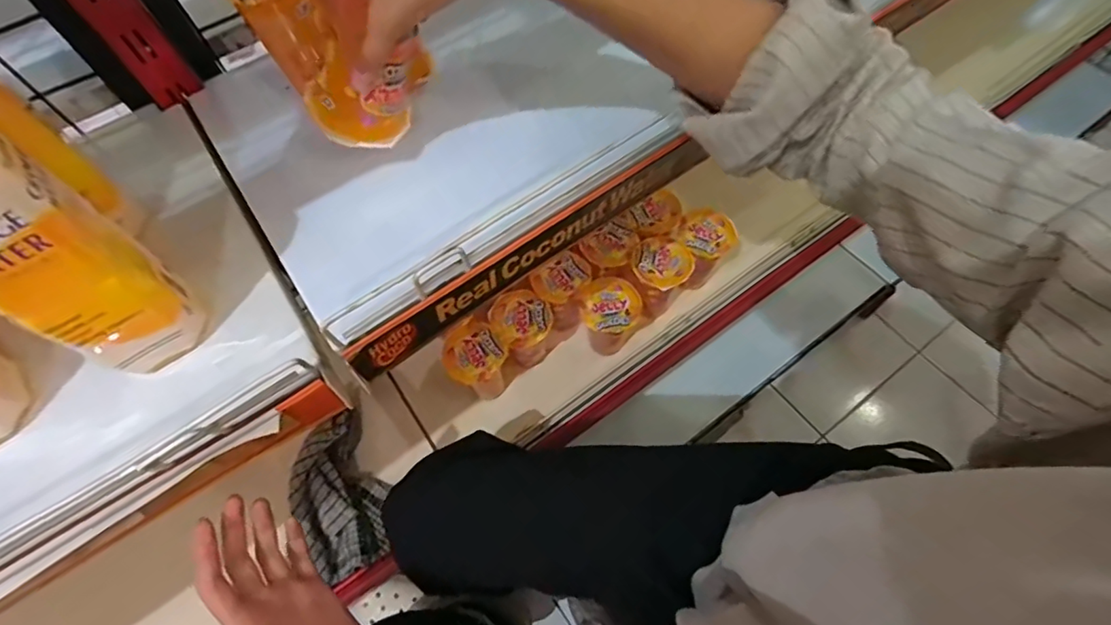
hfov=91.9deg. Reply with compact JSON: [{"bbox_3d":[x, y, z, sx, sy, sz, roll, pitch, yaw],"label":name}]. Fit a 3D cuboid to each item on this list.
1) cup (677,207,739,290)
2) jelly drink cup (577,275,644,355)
[{"bbox_3d":[0.189,-0.074,0.698,0.079,0.097,0.081,-1,62,2],"label":"cup"},{"bbox_3d":[0.068,0.015,0.671,0.074,0.118,0.067,7,63,7],"label":"jelly drink cup"}]

